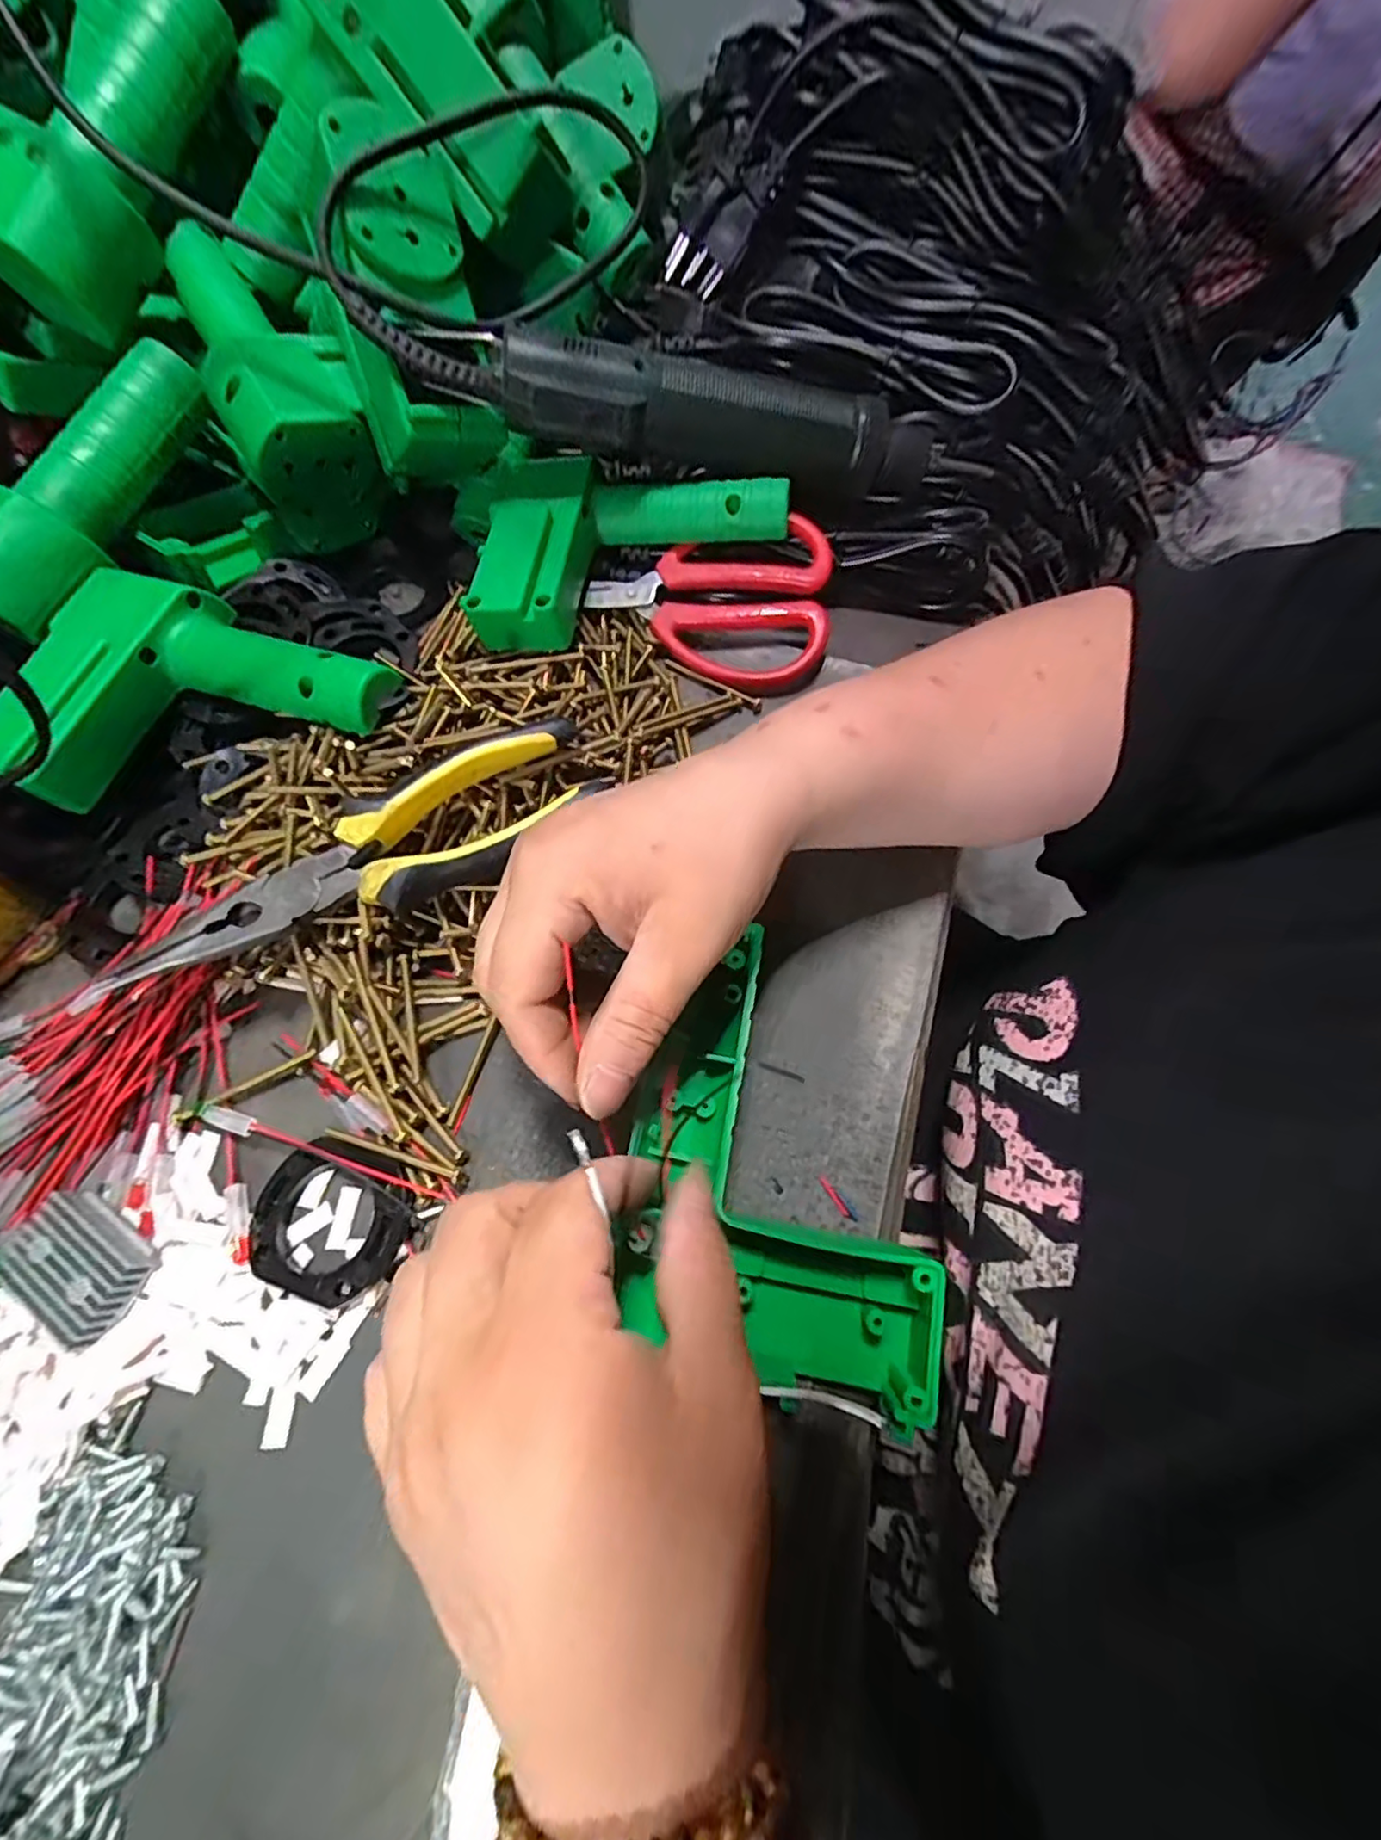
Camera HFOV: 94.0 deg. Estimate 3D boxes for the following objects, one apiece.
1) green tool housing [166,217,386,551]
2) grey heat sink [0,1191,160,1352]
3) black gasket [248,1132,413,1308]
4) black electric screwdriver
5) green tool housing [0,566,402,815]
[{"bbox_3d":[-0.209,-0.269,0.332,0.065,0.076,0.116,-28,71,-11],"label":"green tool housing"},{"bbox_3d":[-0.208,0.115,0.219,0.049,0.015,0.030,30,71,11],"label":"grey heat sink"},{"bbox_3d":[-0.130,0.106,0.230,0.056,0.006,0.051,16,69,6],"label":"black gasket"},{"bbox_3d":[-0.007,-0.242,0.308,0.272,0.033,0.038,0,68,-15],"label":"black electric screwdriver"},{"bbox_3d":[-0.217,-0.086,0.285,0.150,0.040,0.109,19,70,7],"label":"green tool housing"}]

